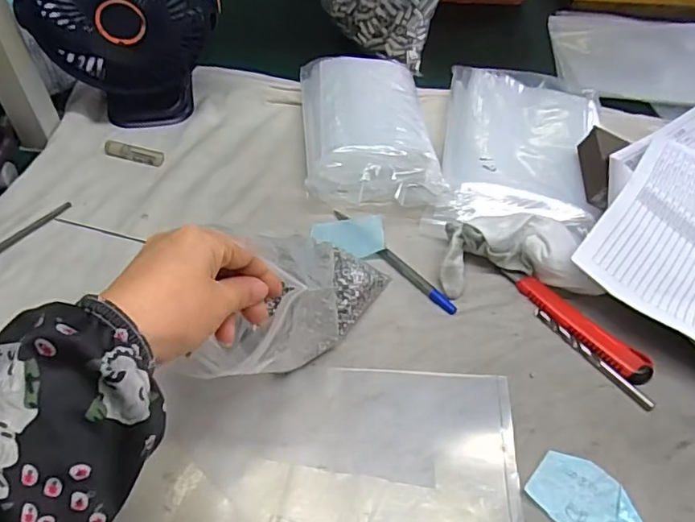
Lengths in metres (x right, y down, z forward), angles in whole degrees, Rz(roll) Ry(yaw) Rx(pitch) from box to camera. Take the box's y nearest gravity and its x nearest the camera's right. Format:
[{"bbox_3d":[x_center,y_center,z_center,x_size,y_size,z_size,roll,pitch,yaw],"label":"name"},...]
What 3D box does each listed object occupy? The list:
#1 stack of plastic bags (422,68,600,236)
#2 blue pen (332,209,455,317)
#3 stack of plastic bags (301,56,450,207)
[{"bbox_3d":[0.167,-0.113,0.537,0.147,0.026,0.240,12,48,8],"label":"stack of plastic bags"},{"bbox_3d":[0.037,-0.003,0.463,0.009,0.007,0.141,-32,56,-28],"label":"blue pen"},{"bbox_3d":[0.019,-0.131,0.538,0.125,0.050,0.204,-2,49,-4],"label":"stack of plastic bags"}]

